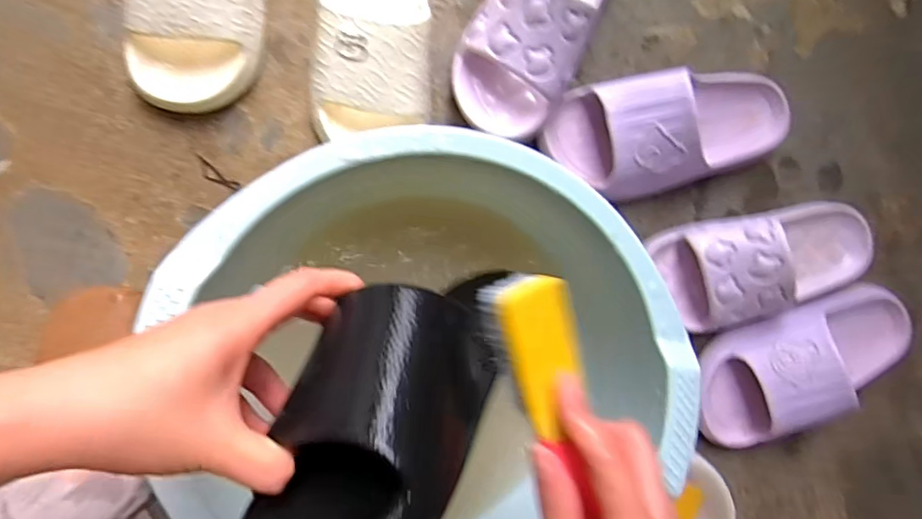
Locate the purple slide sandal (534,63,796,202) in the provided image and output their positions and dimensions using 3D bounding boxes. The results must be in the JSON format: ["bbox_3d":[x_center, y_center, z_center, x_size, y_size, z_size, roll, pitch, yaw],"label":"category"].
[{"bbox_3d":[0.208,-0.125,0.525,0.241,0.074,0.106,-10,91,-9],"label":"purple slide sandal"}]

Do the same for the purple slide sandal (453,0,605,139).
[{"bbox_3d":[0.079,-0.233,0.492,0.100,0.088,0.243,29,85,-8],"label":"purple slide sandal"}]

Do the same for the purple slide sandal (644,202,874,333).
[{"bbox_3d":[0.307,0.001,0.529,0.226,0.079,0.102,-14,92,-9],"label":"purple slide sandal"}]

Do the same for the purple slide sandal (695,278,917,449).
[{"bbox_3d":[0.357,0.105,0.545,0.245,0.075,0.114,-18,93,-9],"label":"purple slide sandal"}]

